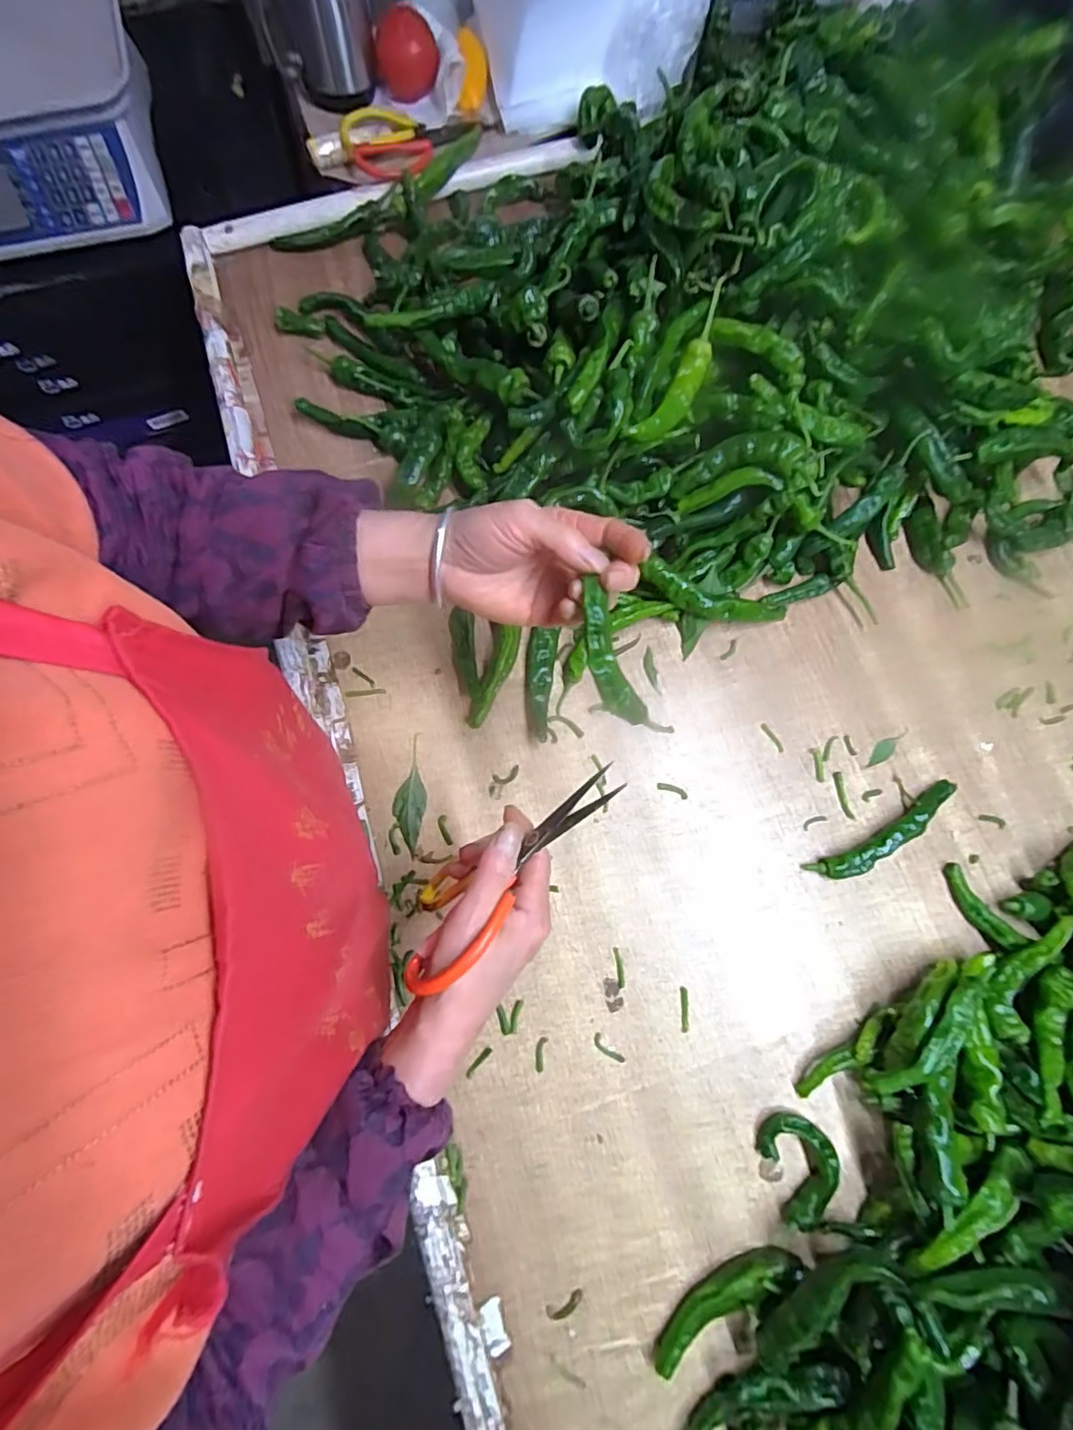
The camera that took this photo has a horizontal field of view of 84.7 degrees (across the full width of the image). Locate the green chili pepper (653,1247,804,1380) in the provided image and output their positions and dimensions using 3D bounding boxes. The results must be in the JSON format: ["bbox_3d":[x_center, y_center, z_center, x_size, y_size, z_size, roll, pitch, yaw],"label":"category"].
[{"bbox_3d":[0.136,0.431,0.432,0.124,0.028,0.025,-32,81,-7],"label":"green chili pepper"}]

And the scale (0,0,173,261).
[{"bbox_3d":[-0.566,-0.666,0.640,0.277,0.100,0.265,-14,78,-3],"label":"scale"}]

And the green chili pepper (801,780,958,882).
[{"bbox_3d":[0.303,0.104,0.508,0.148,0.023,0.025,-29,80,-7],"label":"green chili pepper"}]

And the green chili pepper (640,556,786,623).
[{"bbox_3d":[0.161,-0.104,0.540,0.144,0.026,0.028,16,78,-15],"label":"green chili pepper"}]

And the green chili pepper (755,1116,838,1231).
[{"bbox_3d":[0.204,0.348,0.454,0.052,0.020,0.069,-20,79,-5],"label":"green chili pepper"}]

